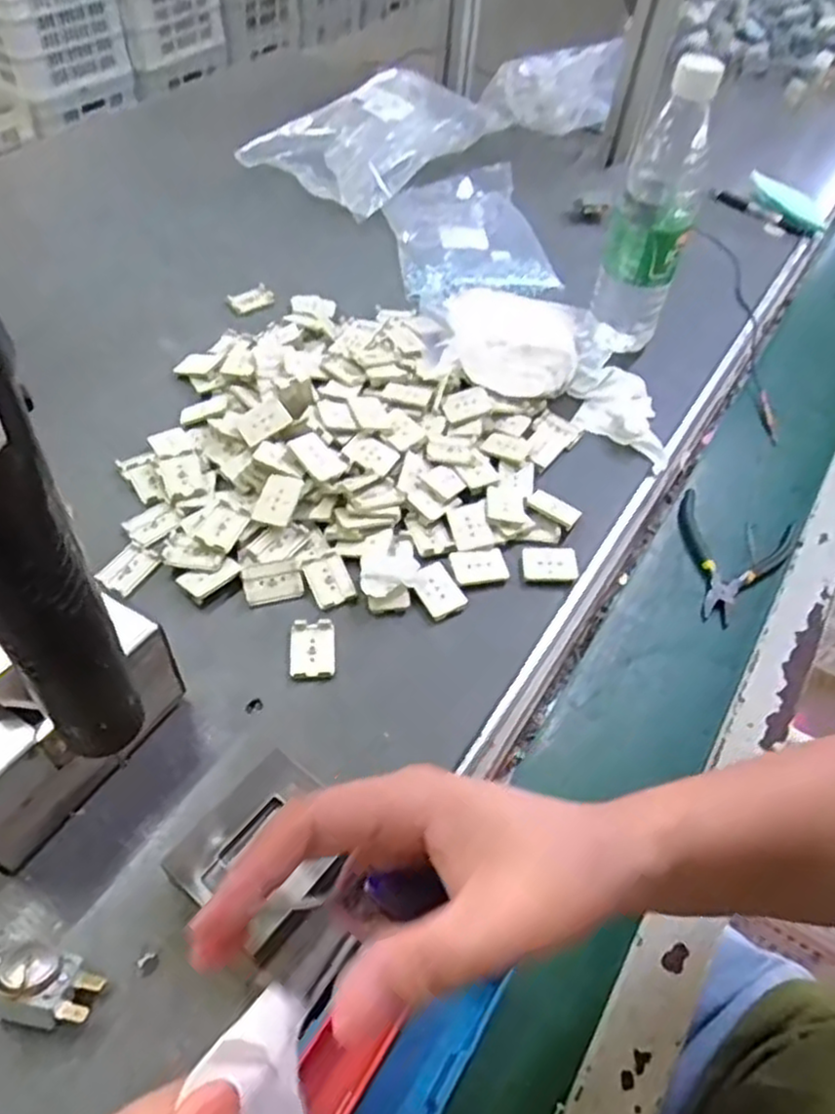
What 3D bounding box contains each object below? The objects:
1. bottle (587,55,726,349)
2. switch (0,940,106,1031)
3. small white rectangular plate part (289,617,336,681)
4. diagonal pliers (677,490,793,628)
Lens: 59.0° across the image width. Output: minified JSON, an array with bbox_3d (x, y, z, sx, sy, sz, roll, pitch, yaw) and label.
[{"bbox_3d":[0.192,-0.279,0.613,0.063,0.235,0.058,17,52,6],"label":"bottle"},{"bbox_3d":[-0.171,0.194,0.334,0.045,0.031,0.031,10,52,1],"label":"switch"},{"bbox_3d":[-0.067,0.058,0.468,0.028,0.006,0.041,-2,52,-8],"label":"small white rectangular plate part"},{"bbox_3d":[0.244,0.001,0.582,0.090,0.010,0.121,22,53,10],"label":"diagonal pliers"}]

